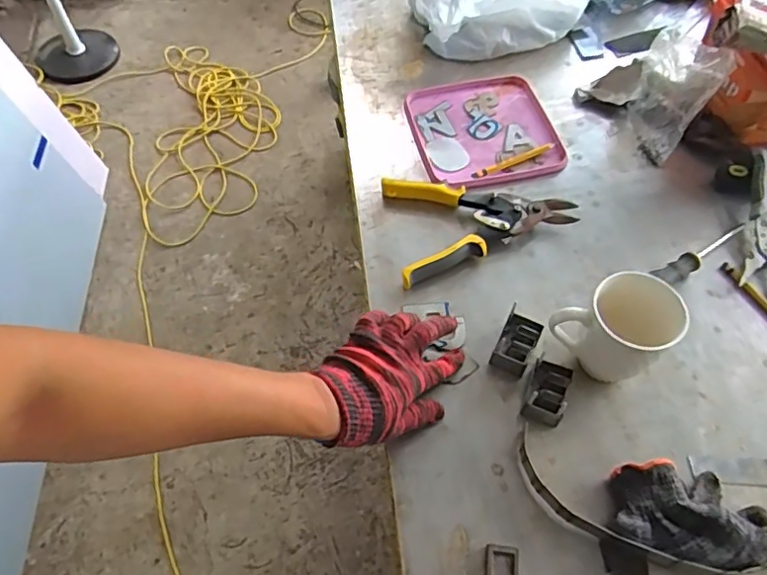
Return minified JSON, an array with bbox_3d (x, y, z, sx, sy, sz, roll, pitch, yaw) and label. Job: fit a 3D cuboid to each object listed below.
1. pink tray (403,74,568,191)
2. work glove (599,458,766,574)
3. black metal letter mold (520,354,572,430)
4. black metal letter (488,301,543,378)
[{"bbox_3d":[0.140,-0.217,0.801,0.192,0.011,0.196,-11,57,-8],"label":"pink tray"},{"bbox_3d":[0.272,0.204,0.510,0.160,0.039,0.111,-11,57,-8],"label":"work glove"},{"bbox_3d":[0.162,0.104,0.575,0.037,0.031,0.062,19,58,11],"label":"black metal letter mold"},{"bbox_3d":[0.139,0.059,0.604,0.036,0.031,0.055,24,59,14],"label":"black metal letter"}]

